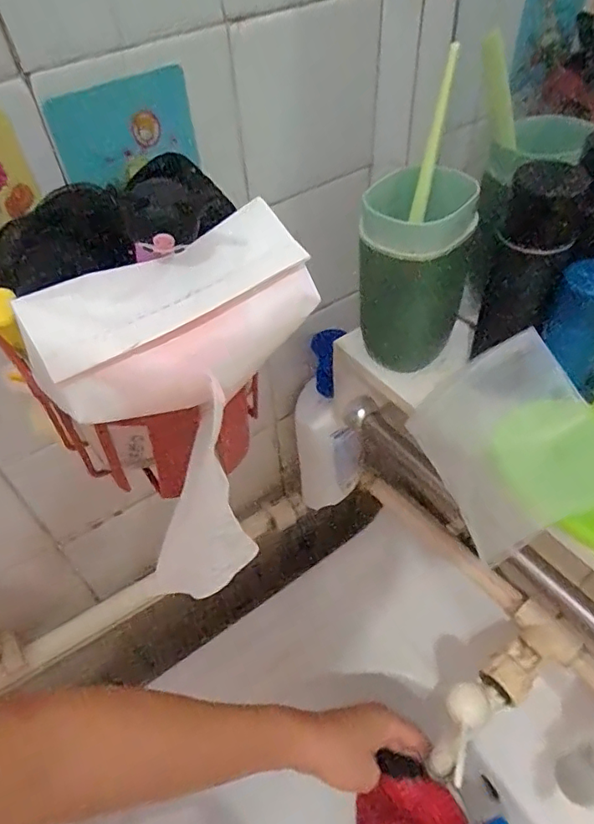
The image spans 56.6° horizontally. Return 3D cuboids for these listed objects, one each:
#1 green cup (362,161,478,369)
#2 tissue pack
[{"bbox_3d":[0.075,-0.086,0.353,0.065,0.111,0.071,9,50,12],"label":"green cup"},{"bbox_3d":[-0.045,-0.031,0.208,0.101,0.052,0.045,-34,55,-24],"label":"tissue pack"}]

